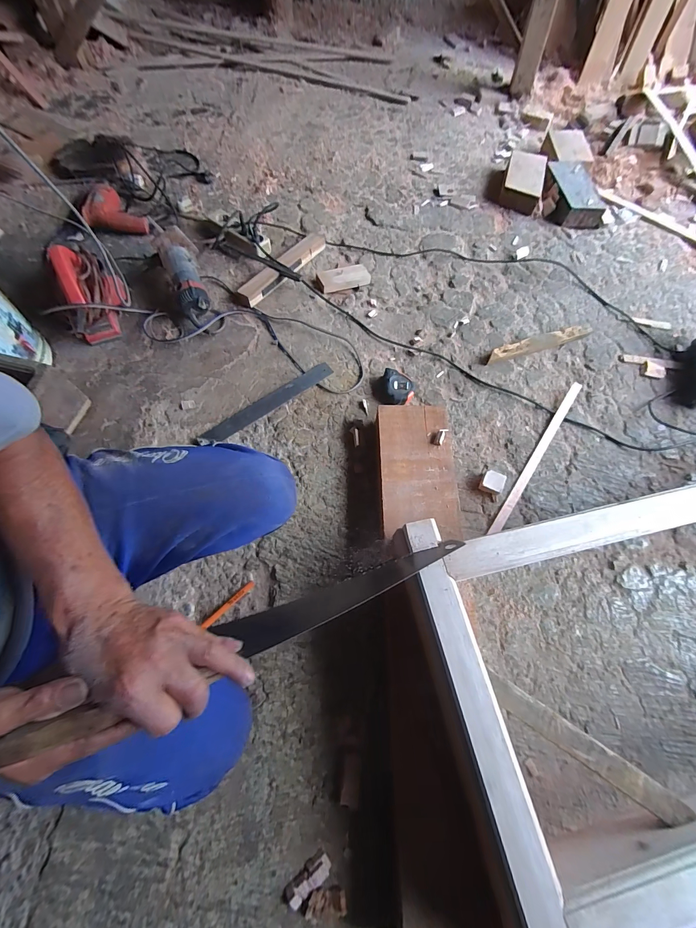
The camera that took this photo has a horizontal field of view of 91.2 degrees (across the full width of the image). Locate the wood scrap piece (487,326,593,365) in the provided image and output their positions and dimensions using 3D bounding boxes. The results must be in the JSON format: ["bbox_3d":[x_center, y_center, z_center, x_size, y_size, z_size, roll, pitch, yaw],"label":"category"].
[{"bbox_3d":[0.507,-0.319,0.889,0.309,0.014,0.041,-17,69,-10],"label":"wood scrap piece"}]

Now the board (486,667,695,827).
[{"bbox_3d":[0.311,0.376,0.453,0.265,0.019,0.034,32,69,10],"label":"board"}]

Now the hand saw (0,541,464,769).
[{"bbox_3d":[-0.062,0.178,0.401,0.502,0.085,0.044,-12,66,-33],"label":"hand saw"}]

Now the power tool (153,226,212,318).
[{"bbox_3d":[-0.412,-0.483,0.850,0.089,0.076,0.222,-20,83,-11],"label":"power tool"}]

